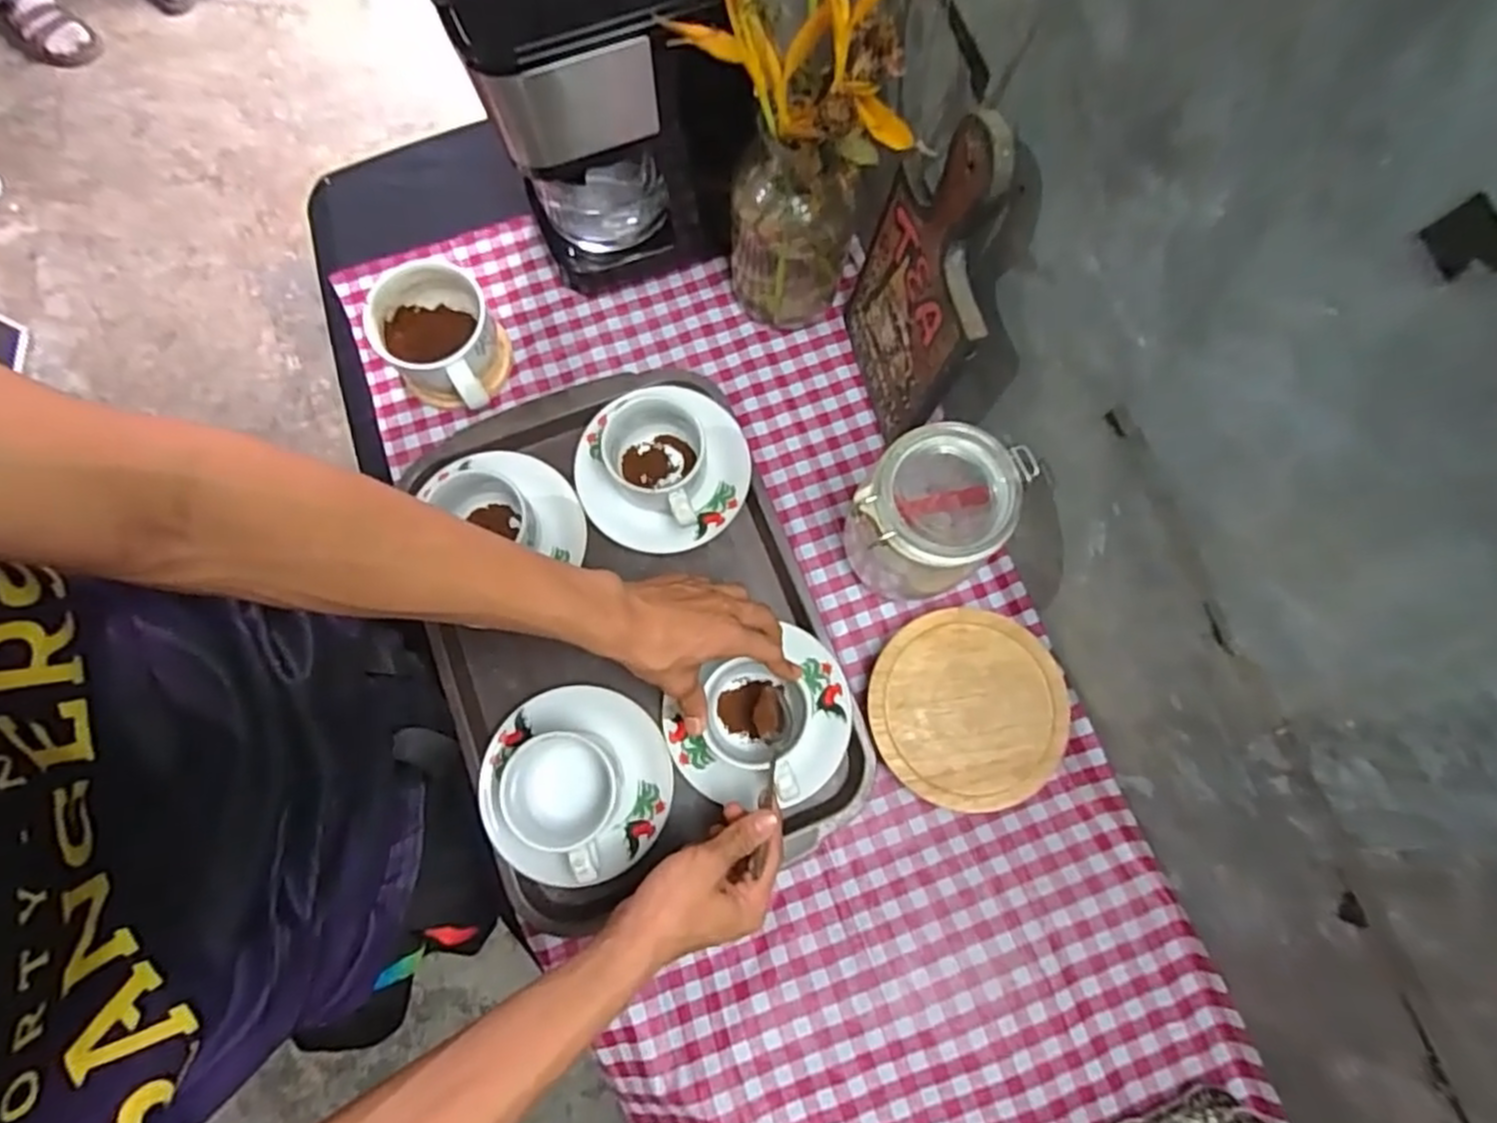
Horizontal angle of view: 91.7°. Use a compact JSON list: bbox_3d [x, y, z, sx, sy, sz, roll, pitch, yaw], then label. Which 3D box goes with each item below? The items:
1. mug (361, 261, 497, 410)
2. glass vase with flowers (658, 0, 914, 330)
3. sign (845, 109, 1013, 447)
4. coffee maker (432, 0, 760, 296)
[{"bbox_3d":[-0.257,-0.188,0.626,0.127,0.074,0.099,44,81,8],"label":"mug"},{"bbox_3d":[0.029,-0.330,0.521,0.112,0.341,0.274,2,78,0],"label":"glass vase with flowers"},{"bbox_3d":[0.121,-0.198,0.525,0.030,0.273,0.136,-15,78,-4],"label":"sign"},{"bbox_3d":[-0.112,-0.369,0.573,0.179,0.261,0.163,-20,79,-5],"label":"coffee maker"}]

